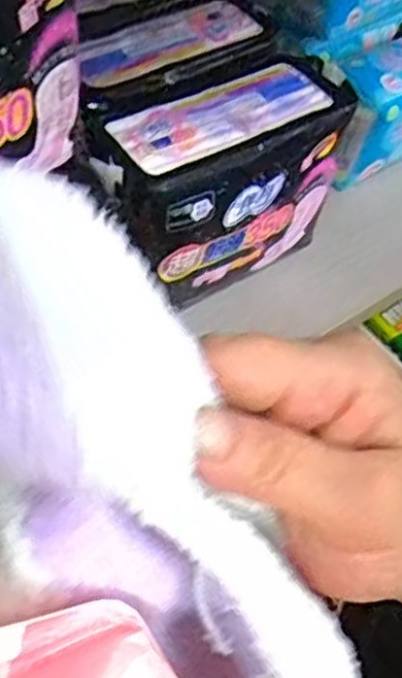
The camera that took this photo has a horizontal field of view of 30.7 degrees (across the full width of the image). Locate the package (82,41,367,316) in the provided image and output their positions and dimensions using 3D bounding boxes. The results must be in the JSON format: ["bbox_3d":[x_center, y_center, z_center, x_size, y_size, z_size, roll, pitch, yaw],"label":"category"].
[{"bbox_3d":[0.011,-0.102,0.481,0.187,0.123,0.078,-29,59,-25],"label":"package"}]

